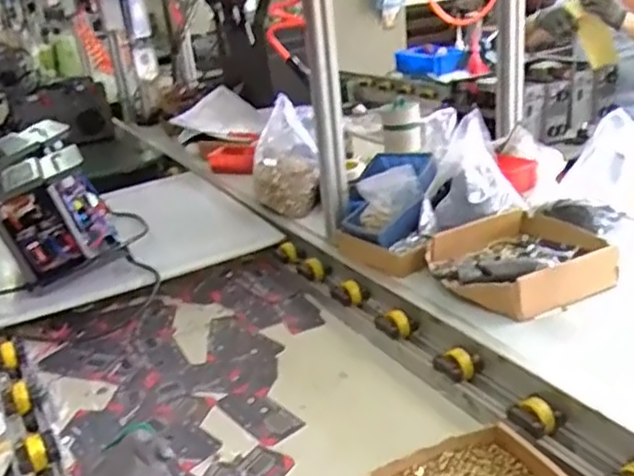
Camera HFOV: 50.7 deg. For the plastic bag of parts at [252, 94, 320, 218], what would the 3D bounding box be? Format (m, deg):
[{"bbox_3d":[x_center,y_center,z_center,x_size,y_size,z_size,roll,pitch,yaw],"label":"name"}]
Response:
[{"bbox_3d":[-0.071,-0.175,1.523,0.157,0.110,0.276,-2,67,10],"label":"plastic bag of parts"}]

